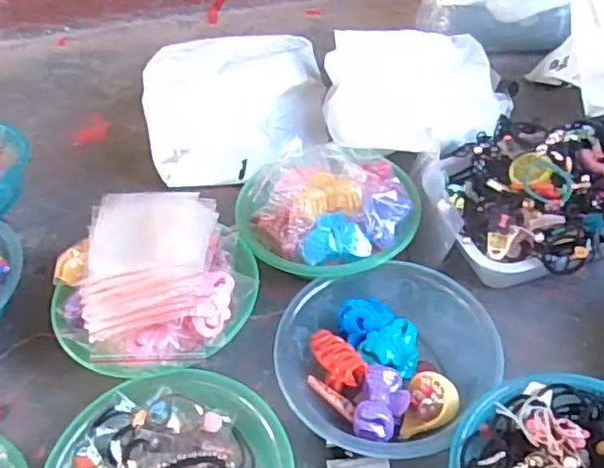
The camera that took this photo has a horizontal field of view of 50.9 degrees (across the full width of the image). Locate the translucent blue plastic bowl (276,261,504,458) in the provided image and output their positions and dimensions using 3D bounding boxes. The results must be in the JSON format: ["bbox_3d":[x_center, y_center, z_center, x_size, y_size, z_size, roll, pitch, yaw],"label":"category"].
[{"bbox_3d":[0.088,0.140,0.716,0.218,0.078,0.213,-3,46,3],"label":"translucent blue plastic bowl"}]

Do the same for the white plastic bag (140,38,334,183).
[{"bbox_3d":[-0.110,-0.213,1.036,0.290,0.092,0.315,-5,46,0],"label":"white plastic bag"}]

